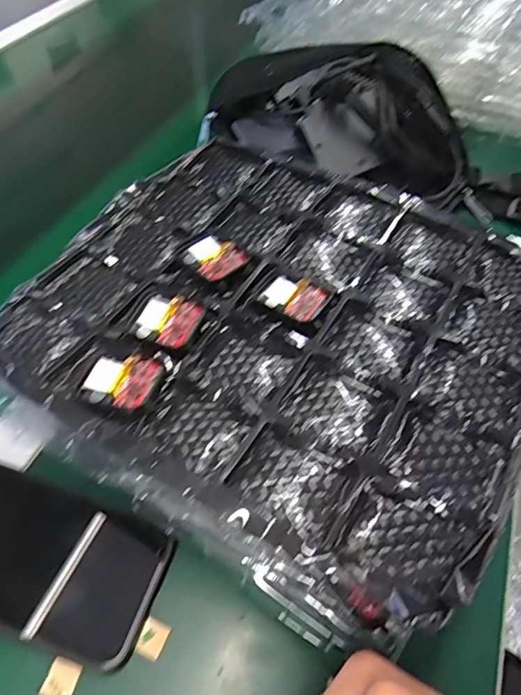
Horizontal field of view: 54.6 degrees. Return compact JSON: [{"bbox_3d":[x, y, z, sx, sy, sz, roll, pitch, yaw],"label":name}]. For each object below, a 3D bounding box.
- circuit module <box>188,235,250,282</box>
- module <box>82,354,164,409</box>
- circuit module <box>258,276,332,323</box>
[{"bbox_3d":[-0.029,-0.057,0.325,0.032,0.010,0.035,-35,60,-26],"label":"circuit module"},{"bbox_3d":[-0.073,0.017,0.266,0.037,0.006,0.031,13,52,8],"label":"module"},{"bbox_3d":[0.021,-0.030,0.308,0.035,0.008,0.033,28,56,19],"label":"circuit module"}]

